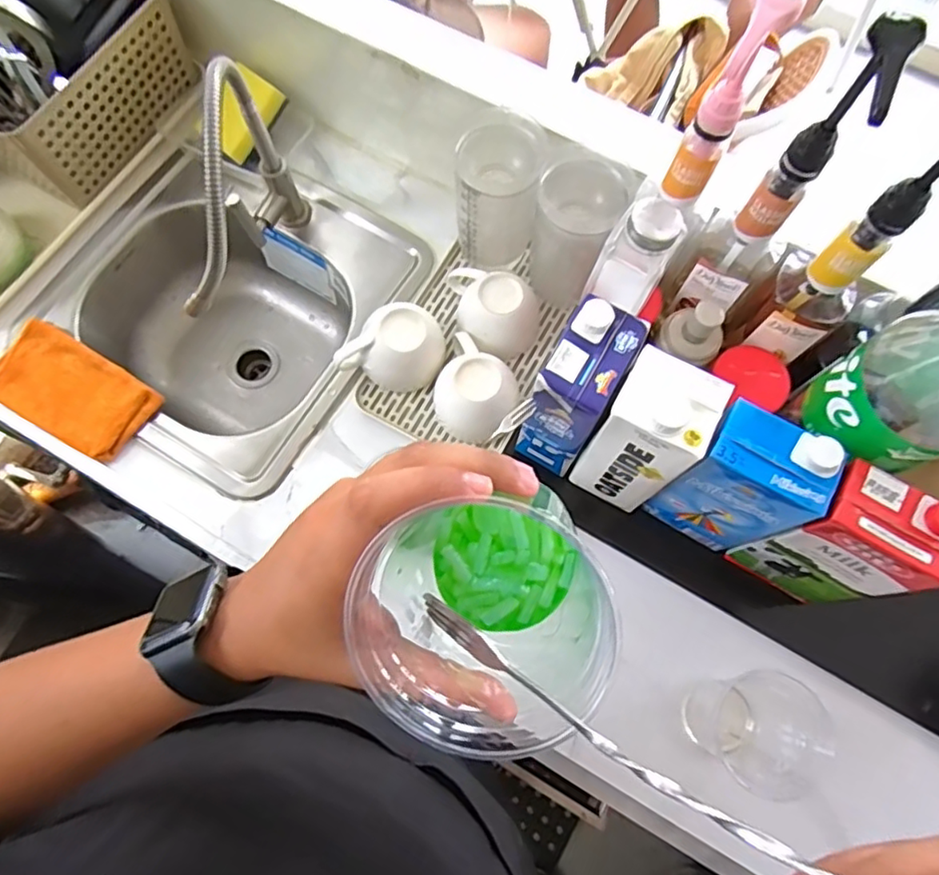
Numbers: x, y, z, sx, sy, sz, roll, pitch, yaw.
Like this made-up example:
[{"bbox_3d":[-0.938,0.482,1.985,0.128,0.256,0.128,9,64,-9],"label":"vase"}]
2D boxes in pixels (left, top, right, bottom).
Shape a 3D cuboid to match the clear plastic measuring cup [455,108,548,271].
[{"bbox_3d":[0.029,-0.255,0.651,0.081,0.140,0.084,0,72,-1],"label":"clear plastic measuring cup"}]

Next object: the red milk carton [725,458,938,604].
[{"bbox_3d":[0.322,0.090,0.541,0.103,0.187,0.068,30,74,8],"label":"red milk carton"}]

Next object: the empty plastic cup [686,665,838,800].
[{"bbox_3d":[0.257,0.263,0.568,0.094,0.099,0.101,0,72,-1],"label":"empty plastic cup"}]

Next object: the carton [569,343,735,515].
[{"bbox_3d":[0.156,0.000,0.562,0.078,0.186,0.079,28,74,7],"label":"carton"}]

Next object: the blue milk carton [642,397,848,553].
[{"bbox_3d":[0.236,0.042,0.554,0.099,0.187,0.063,30,74,8],"label":"blue milk carton"}]

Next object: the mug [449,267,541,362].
[{"bbox_3d":[0.018,-0.143,0.686,0.122,0.069,0.081,32,74,8],"label":"mug"}]

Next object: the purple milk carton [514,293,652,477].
[{"bbox_3d":[0.097,-0.042,0.576,0.069,0.177,0.099,30,74,8],"label":"purple milk carton"}]

